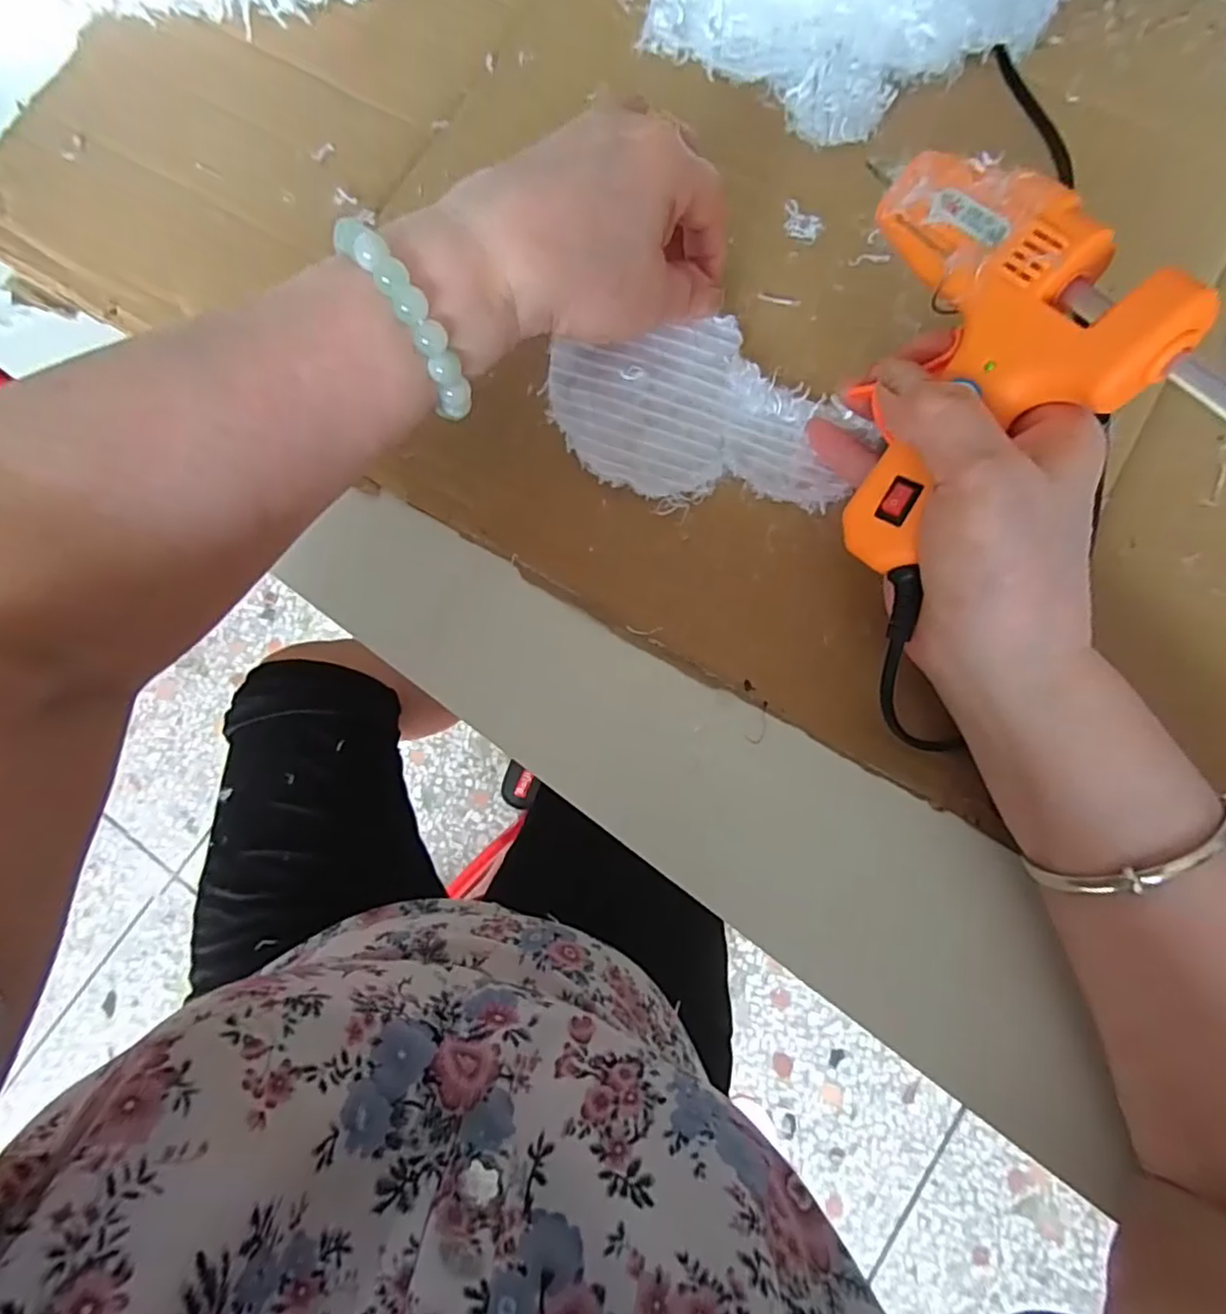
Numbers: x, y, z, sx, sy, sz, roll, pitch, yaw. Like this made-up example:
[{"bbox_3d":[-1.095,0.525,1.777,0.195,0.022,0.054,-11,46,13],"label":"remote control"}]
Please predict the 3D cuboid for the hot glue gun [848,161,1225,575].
[{"bbox_3d":[0.114,-0.105,0.230,0.108,0.030,0.113,-42,63,34],"label":"hot glue gun"}]

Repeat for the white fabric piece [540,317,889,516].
[{"bbox_3d":[0.035,-0.107,0.278,0.123,0.009,0.079,5,80,2],"label":"white fabric piece"}]

